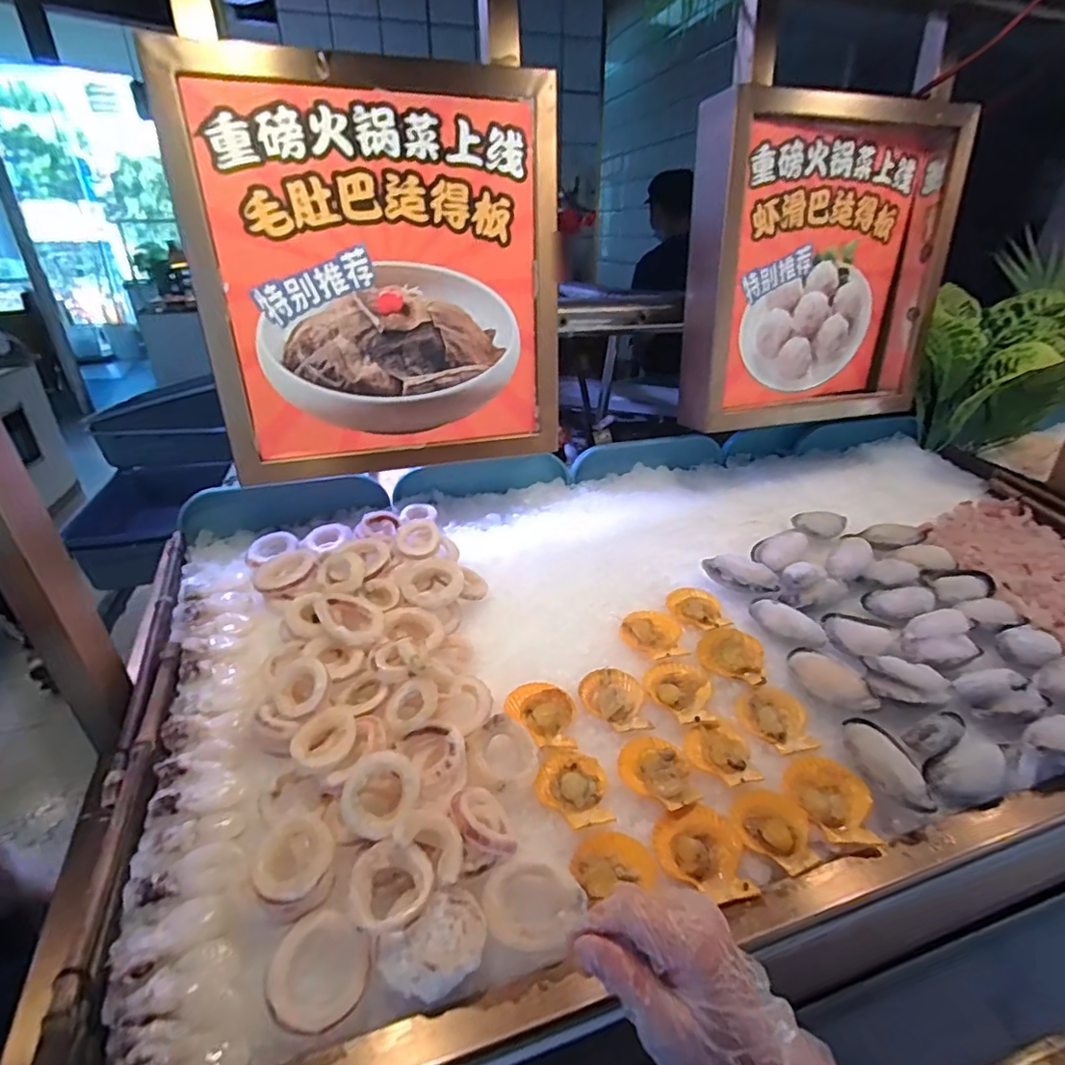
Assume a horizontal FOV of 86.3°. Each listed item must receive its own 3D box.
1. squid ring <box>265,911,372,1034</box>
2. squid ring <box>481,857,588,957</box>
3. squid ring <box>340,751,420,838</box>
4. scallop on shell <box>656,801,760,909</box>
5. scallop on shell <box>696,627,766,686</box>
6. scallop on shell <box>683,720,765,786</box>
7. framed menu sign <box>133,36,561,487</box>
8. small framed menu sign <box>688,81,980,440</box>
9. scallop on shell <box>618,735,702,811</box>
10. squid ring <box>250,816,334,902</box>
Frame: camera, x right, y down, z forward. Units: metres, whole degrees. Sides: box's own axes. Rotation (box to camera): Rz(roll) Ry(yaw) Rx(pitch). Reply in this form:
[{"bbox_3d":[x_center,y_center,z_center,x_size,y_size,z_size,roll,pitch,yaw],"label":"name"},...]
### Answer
[{"bbox_3d":[-0.136,0.275,0.359,0.058,0.007,0.060,13,45,-14],"label":"squid ring"},{"bbox_3d":[-0.001,0.253,0.391,0.063,0.011,0.056,19,33,30],"label":"squid ring"},{"bbox_3d":[-0.113,0.193,0.422,0.057,0.018,0.057,7,56,-11],"label":"squid ring"},{"bbox_3d":[0.131,0.246,0.435,0.064,0.015,0.069,-7,29,-16],"label":"scallop on shell"},{"bbox_3d":[0.202,0.127,0.584,0.063,0.019,0.059,10,48,6],"label":"scallop on shell"},{"bbox_3d":[0.167,0.195,0.501,0.057,0.013,0.059,-6,29,-14],"label":"scallop on shell"},{"bbox_3d":[-0.137,-0.242,0.559,0.339,0.360,0.018,-10,25,-16],"label":"framed menu sign"},{"bbox_3d":[0.367,-0.335,0.723,0.361,0.382,0.075,-8,25,-18],"label":"small framed menu sign"},{"bbox_3d":[0.105,0.201,0.485,0.060,0.013,0.065,0,28,-4],"label":"scallop on shell"},{"bbox_3d":[-0.166,0.223,0.394,0.052,0.011,0.064,-12,31,-24],"label":"squid ring"}]

